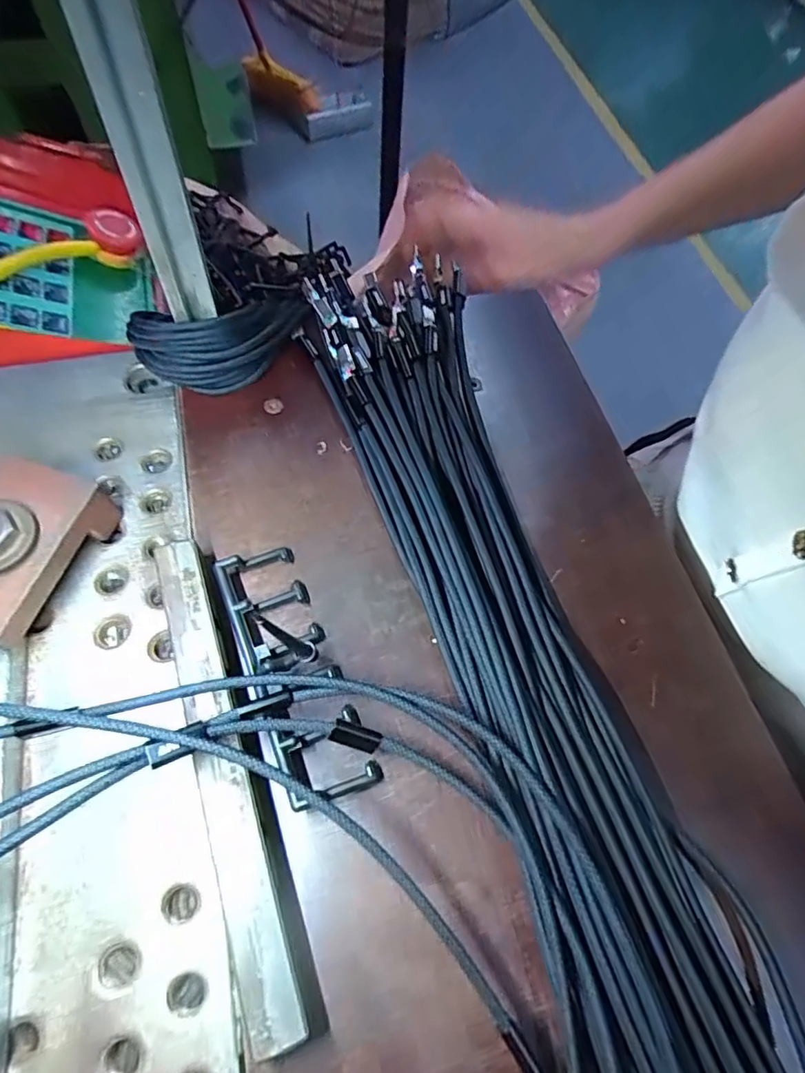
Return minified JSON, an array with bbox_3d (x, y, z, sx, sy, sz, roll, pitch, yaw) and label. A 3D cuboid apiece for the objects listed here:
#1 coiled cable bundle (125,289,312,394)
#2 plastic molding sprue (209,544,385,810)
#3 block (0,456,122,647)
[{"bbox_3d":[-0.088,-0.107,0.287,0.094,0.047,0.035,-28,68,-16],"label":"coiled cable bundle"},{"bbox_3d":[-0.046,0.053,0.228,0.035,0.016,0.108,-22,67,-13],"label":"plastic molding sprue"},{"bbox_3d":[-0.158,0.007,0.230,0.050,0.043,0.073,16,64,5],"label":"block"}]

